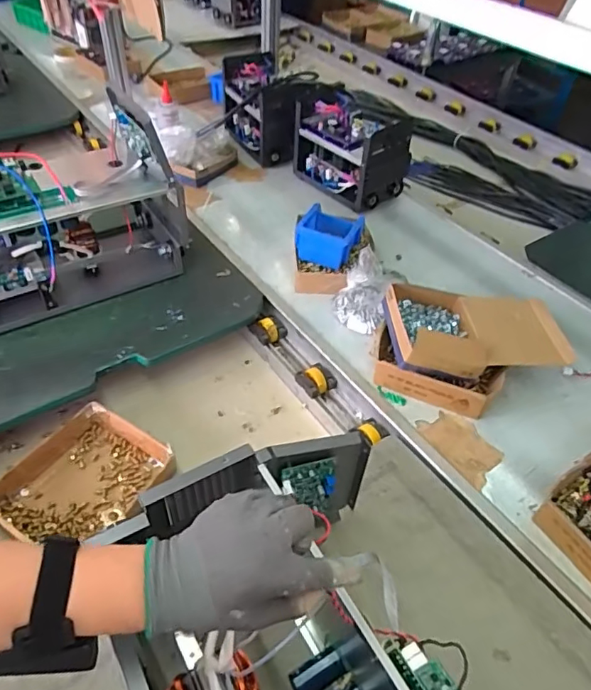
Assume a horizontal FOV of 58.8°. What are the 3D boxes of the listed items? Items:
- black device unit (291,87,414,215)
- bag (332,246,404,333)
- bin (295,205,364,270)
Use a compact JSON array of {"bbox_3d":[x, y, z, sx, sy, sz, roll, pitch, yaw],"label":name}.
[{"bbox_3d":[0.115,-0.477,1.264,0.148,0.194,0.301,-33,56,-30],"label":"black device unit"},{"bbox_3d":[0.138,-0.115,0.978,0.109,0.106,0.161,21,48,16],"label":"bag"},{"bbox_3d":[0.069,-0.221,1.047,0.115,0.063,0.130,17,47,13],"label":"bin"}]

